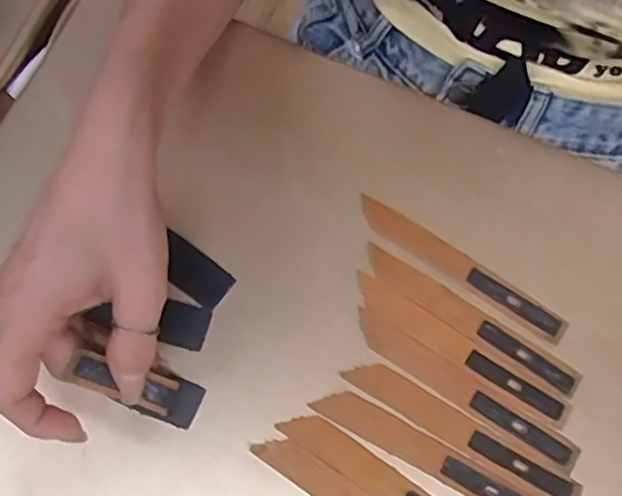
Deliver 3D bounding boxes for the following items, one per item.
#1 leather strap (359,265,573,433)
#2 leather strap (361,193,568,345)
[{"bbox_3d":[0.076,0.052,0.349,0.123,0.004,0.016,33,75,10],"label":"leather strap"},{"bbox_3d":[0.080,0.010,0.362,0.124,0.004,0.017,34,75,10],"label":"leather strap"}]

